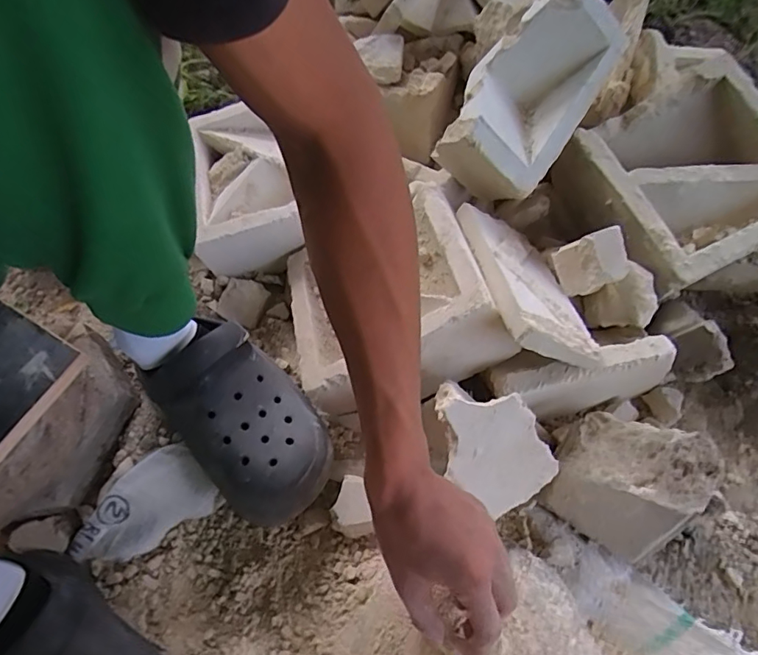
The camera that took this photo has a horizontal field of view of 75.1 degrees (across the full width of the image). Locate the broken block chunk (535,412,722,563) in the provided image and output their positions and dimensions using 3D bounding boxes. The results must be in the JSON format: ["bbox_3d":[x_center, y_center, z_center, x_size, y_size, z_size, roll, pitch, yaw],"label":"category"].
[{"bbox_3d":[0.213,0.130,0.434,0.107,0.074,0.104,34,68,17],"label":"broken block chunk"}]

